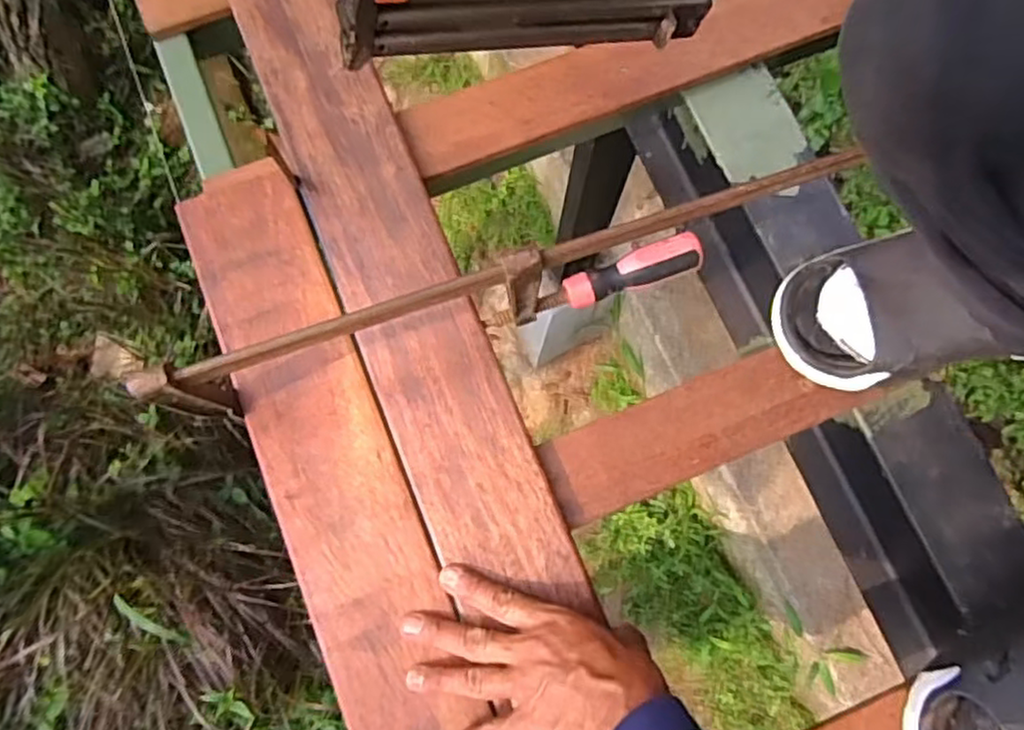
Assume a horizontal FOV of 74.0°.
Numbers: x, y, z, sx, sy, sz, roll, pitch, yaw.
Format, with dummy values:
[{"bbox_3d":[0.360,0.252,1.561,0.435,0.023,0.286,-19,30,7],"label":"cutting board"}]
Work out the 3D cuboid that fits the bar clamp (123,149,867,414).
[{"bbox_3d":[-0.002,-0.048,0.444,0.432,0.108,0.021,-18,78,-5],"label":"bar clamp"}]

